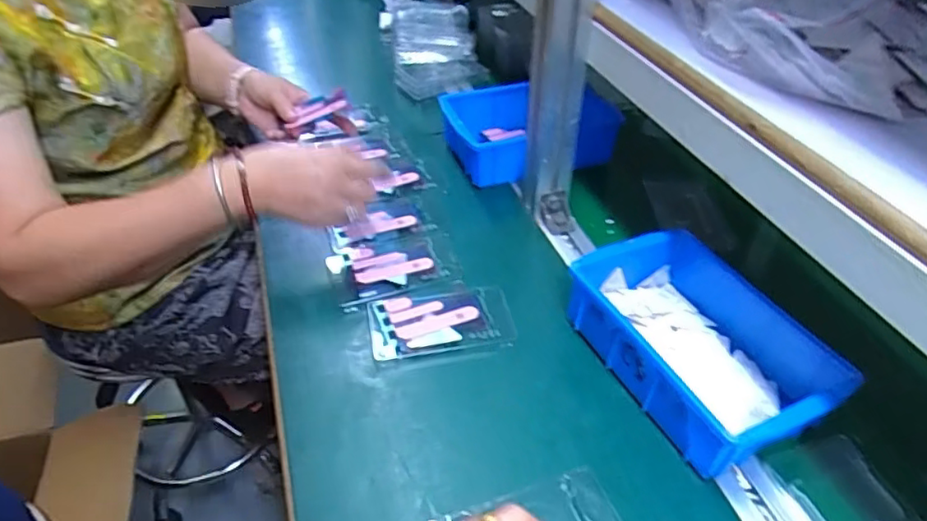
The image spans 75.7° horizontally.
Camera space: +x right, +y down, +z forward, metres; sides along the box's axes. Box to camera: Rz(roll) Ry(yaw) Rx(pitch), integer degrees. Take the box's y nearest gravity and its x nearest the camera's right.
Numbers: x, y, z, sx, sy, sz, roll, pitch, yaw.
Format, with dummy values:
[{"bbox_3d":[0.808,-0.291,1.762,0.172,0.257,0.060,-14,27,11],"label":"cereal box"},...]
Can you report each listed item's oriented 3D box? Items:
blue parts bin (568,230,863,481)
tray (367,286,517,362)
[{"bbox_3d":[0.195,0.067,0.495,0.138,0.063,0.195,-18,45,-18],"label":"blue parts bin"},{"bbox_3d":[-0.021,0.054,0.551,0.126,0.013,0.068,-8,43,-8],"label":"tray"}]

